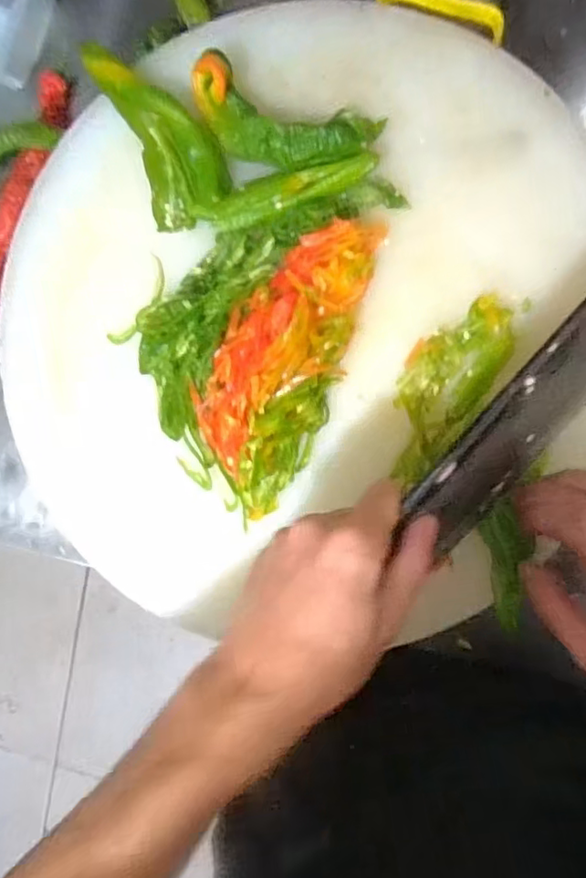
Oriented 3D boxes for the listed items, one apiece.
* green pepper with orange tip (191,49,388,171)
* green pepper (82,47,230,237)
[{"bbox_3d":[-0.011,-0.196,0.367,0.117,0.022,0.048,24,96,8],"label":"green pepper with orange tip"},{"bbox_3d":[-0.087,-0.206,0.385,0.055,0.019,0.131,-23,89,9],"label":"green pepper"}]

